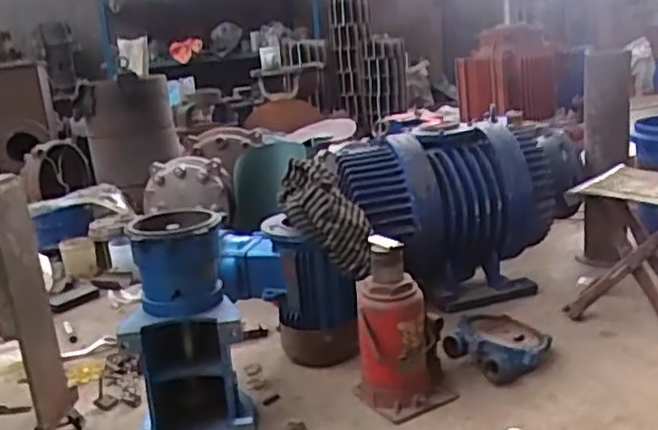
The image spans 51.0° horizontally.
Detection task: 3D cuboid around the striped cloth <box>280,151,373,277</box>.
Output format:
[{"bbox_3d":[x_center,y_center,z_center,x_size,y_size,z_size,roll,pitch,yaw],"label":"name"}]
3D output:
[{"bbox_3d":[0.002,0.004,1.522,0.129,0.300,0.113,-21,-15,-44],"label":"striped cloth"}]

